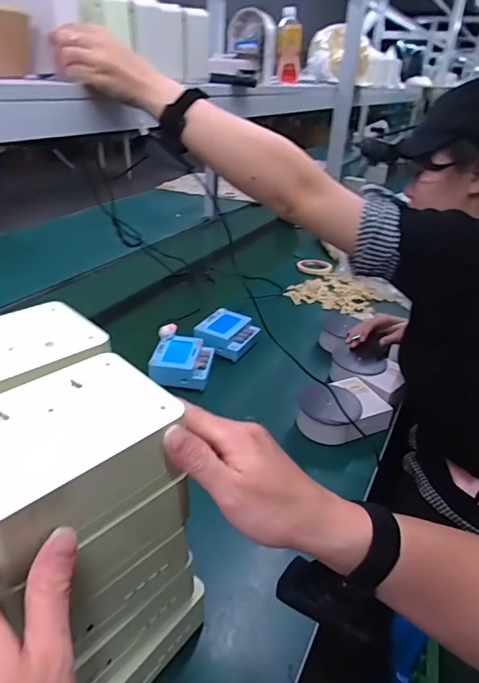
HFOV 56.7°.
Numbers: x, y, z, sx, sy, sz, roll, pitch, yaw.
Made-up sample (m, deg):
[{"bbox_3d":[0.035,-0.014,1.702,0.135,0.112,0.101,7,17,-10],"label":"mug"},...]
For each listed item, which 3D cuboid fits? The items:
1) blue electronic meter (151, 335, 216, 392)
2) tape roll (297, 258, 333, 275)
[{"bbox_3d":[-0.100,0.035,0.789,0.100,0.042,0.101,5,31,2],"label":"blue electronic meter"},{"bbox_3d":[0.216,-0.218,1.275,0.094,0.020,0.094,5,31,2],"label":"tape roll"}]

